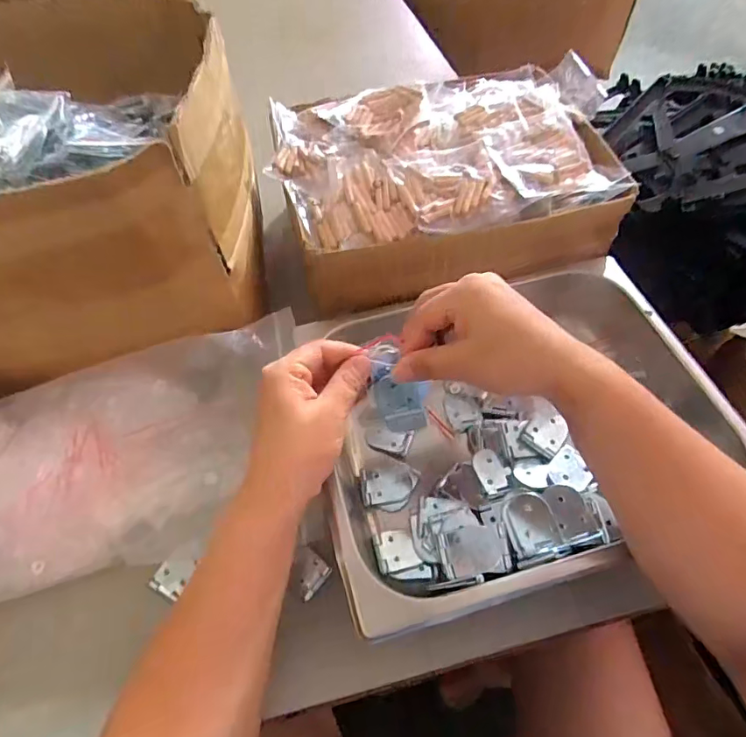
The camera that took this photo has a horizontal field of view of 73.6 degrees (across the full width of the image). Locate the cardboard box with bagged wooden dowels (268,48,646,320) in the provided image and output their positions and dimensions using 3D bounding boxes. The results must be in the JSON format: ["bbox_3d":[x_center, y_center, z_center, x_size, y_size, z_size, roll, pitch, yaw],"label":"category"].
[{"bbox_3d":[0.077,-0.203,0.509,0.333,0.100,0.261,-12,56,-8],"label":"cardboard box with bagged wooden dowels"}]

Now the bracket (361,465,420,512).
[{"bbox_3d":[0.015,0.103,0.430,0.049,0.010,0.040,-10,56,-7],"label":"bracket"}]

